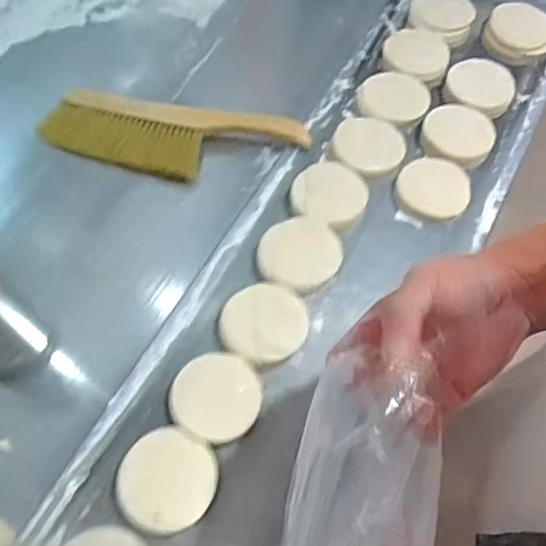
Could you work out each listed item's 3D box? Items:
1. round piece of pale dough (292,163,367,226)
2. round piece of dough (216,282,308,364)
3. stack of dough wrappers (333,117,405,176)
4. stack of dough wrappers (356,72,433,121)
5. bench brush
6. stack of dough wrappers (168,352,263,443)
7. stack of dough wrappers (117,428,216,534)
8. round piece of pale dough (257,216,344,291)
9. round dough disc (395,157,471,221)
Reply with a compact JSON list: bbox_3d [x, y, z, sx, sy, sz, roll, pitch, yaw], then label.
[{"bbox_3d":[0.066,-0.094,0.655,0.082,0.015,0.080,5,66,-11],"label":"round piece of pale dough"},{"bbox_3d":[-0.009,0.051,0.590,0.087,0.010,0.089,0,63,0],"label":"round piece of dough"},{"bbox_3d":[0.118,-0.158,0.692,0.081,0.020,0.083,38,69,18],"label":"stack of dough wrappers"},{"bbox_3d":[0.157,-0.227,0.734,0.097,0.029,0.079,-10,63,-5],"label":"stack of dough wrappers"},{"bbox_3d":[-0.126,-0.170,0.726,0.341,0.047,0.107,11,63,6],"label":"bench brush"},{"bbox_3d":[-0.055,0.119,0.549,0.087,0.018,0.080,-9,63,-5],"label":"stack of dough wrappers"},{"bbox_3d":[-0.097,0.188,0.519,0.086,0.012,0.087,24,65,12],"label":"stack of dough wrappers"},{"bbox_3d":[0.028,-0.022,0.622,0.083,0.015,0.085,0,63,0],"label":"round piece of pale dough"},{"bbox_3d":[0.189,-0.099,0.673,0.082,0.017,0.083,0,63,0],"label":"round dough disc"}]

